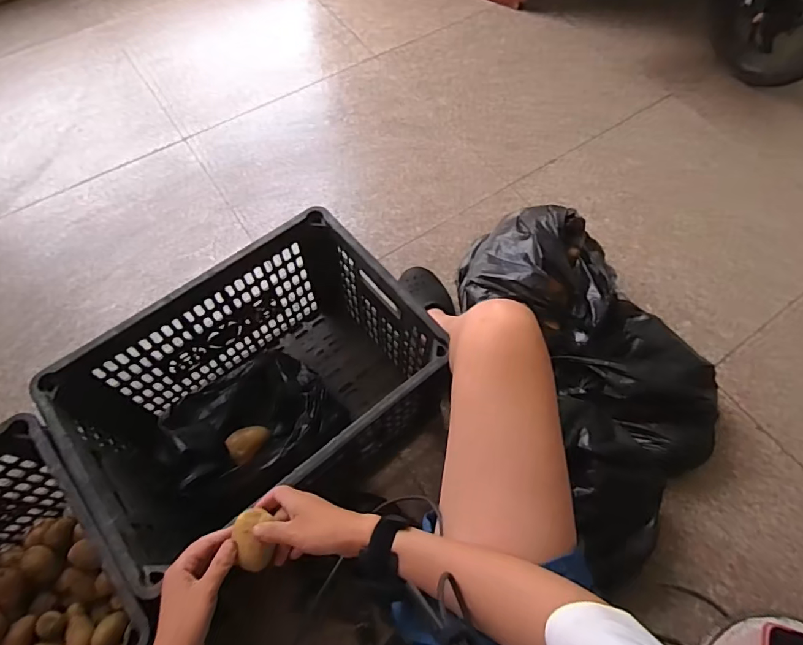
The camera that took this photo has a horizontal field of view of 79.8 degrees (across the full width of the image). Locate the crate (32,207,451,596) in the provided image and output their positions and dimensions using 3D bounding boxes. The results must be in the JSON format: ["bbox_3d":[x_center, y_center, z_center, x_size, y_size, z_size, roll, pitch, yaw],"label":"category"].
[{"bbox_3d":[-0.208,0.118,0.779,0.469,0.303,0.323,-37,70,-17],"label":"crate"}]

